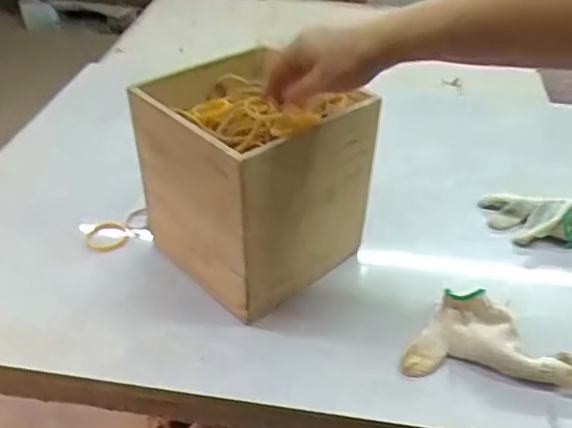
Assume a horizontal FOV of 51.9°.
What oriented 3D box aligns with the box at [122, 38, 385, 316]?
[{"bbox_3d":[-0.032,-0.054,0.738,0.228,0.228,0.219,-29,47,-34],"label":"box"}]

